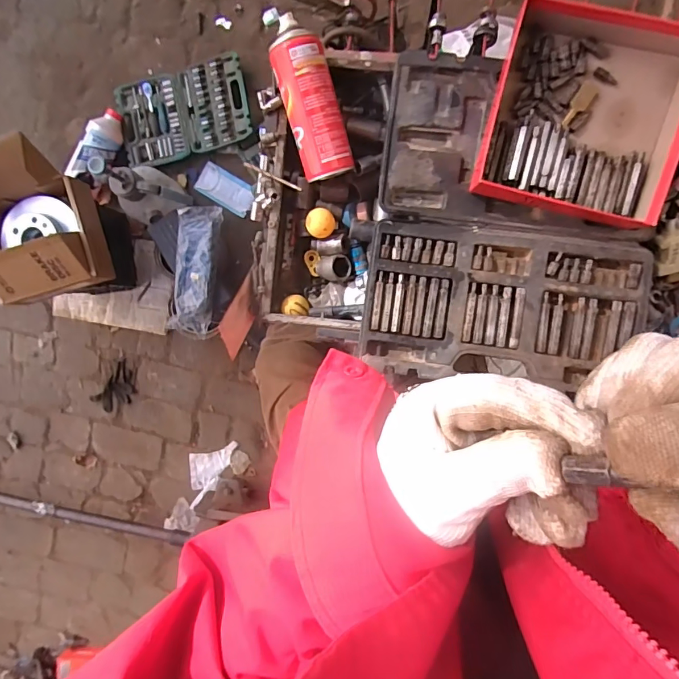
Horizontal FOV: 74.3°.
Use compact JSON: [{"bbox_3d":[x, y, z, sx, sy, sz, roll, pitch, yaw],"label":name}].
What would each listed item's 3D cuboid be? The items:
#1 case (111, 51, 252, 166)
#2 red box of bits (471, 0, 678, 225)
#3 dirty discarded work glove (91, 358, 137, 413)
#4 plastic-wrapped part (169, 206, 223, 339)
[{"bbox_3d":[-0.456,-0.663,1.316,0.390,0.049,0.263,-8,91,6],"label":"case"},{"bbox_3d":[0.280,-0.258,0.509,0.205,0.049,0.218,14,93,5],"label":"red box of bits"},{"bbox_3d":[-0.693,0.154,1.405,0.101,0.014,0.158,36,95,3],"label":"dirty discarded work glove"},{"bbox_3d":[-0.366,-0.176,1.136,0.114,0.037,0.317,8,95,6],"label":"plastic-wrapped part"}]

